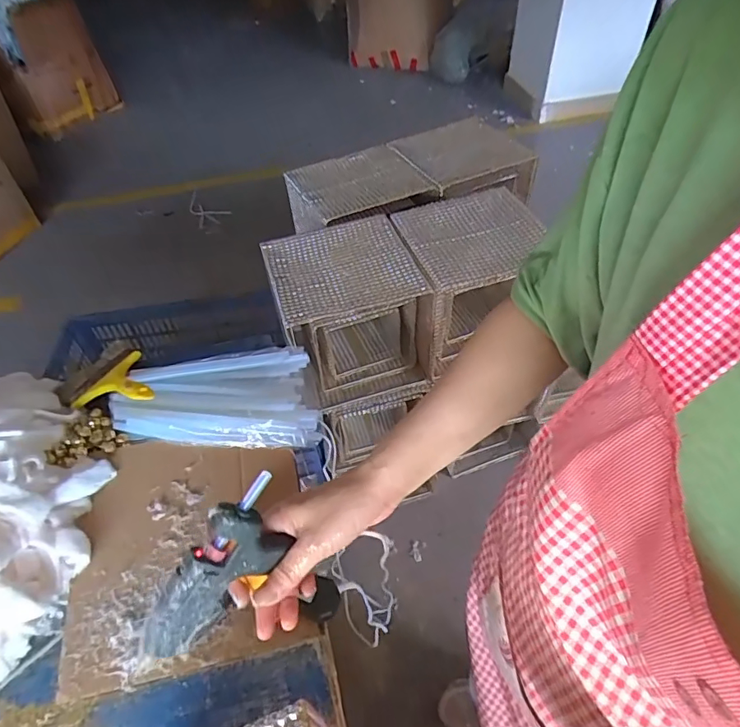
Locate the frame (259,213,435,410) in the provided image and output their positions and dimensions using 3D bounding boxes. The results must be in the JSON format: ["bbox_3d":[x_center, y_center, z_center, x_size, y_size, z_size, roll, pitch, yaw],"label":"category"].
[{"bbox_3d":[-0.041,-0.109,1.070,0.280,0.275,0.299,-17,51,-9],"label":"frame"}]

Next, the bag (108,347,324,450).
[{"bbox_3d":[-0.258,0.053,0.832,0.363,0.042,0.206,-1,51,4],"label":"bag"}]

